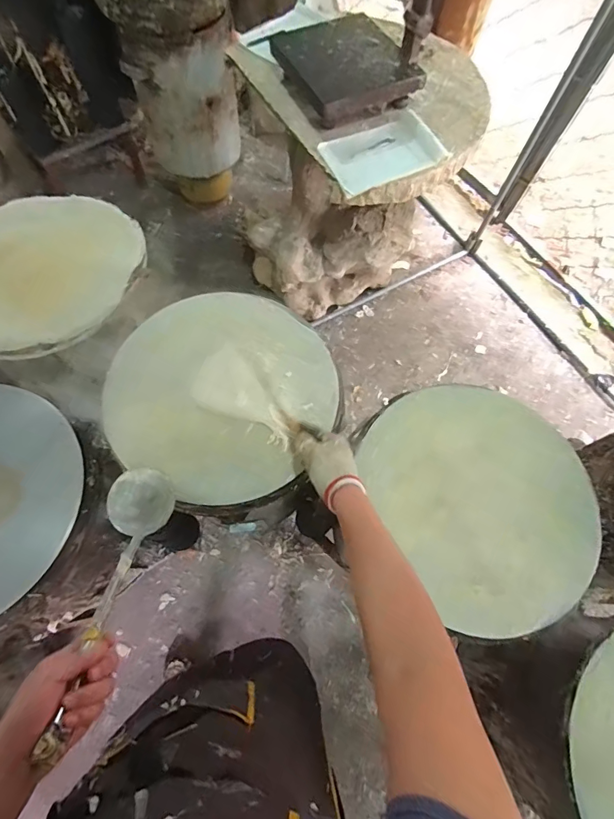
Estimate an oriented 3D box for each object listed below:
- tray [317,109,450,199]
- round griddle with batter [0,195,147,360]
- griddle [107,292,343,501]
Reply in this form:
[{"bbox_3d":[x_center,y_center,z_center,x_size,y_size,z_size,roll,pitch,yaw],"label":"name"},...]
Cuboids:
[{"bbox_3d":[0.196,-0.693,1.095,0.304,0.039,0.216,-23,70,-12],"label":"tray"},{"bbox_3d":[-0.519,-0.280,0.801,0.349,0.045,0.381,1,67,-2],"label":"round griddle with batter"},{"bbox_3d":[-0.137,-0.043,0.698,0.361,0.044,0.368,1,67,-2],"label":"griddle"}]

